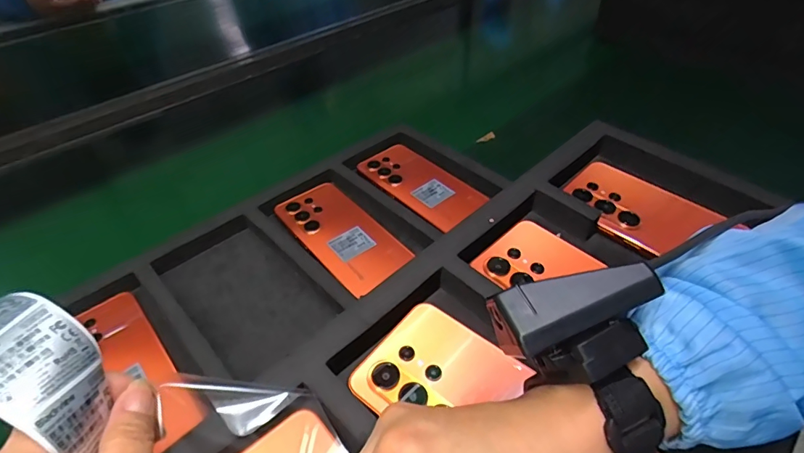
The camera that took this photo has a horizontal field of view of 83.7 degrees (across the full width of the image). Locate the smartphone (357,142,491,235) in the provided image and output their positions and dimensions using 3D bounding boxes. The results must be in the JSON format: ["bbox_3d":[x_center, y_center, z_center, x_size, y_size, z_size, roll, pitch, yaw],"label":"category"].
[{"bbox_3d":[0.022,-0.055,0.536,0.080,0.005,0.161,-32,52,-28],"label":"smartphone"}]

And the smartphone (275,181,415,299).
[{"bbox_3d":[-0.063,0.005,0.470,0.078,0.004,0.157,-30,52,-27],"label":"smartphone"}]

